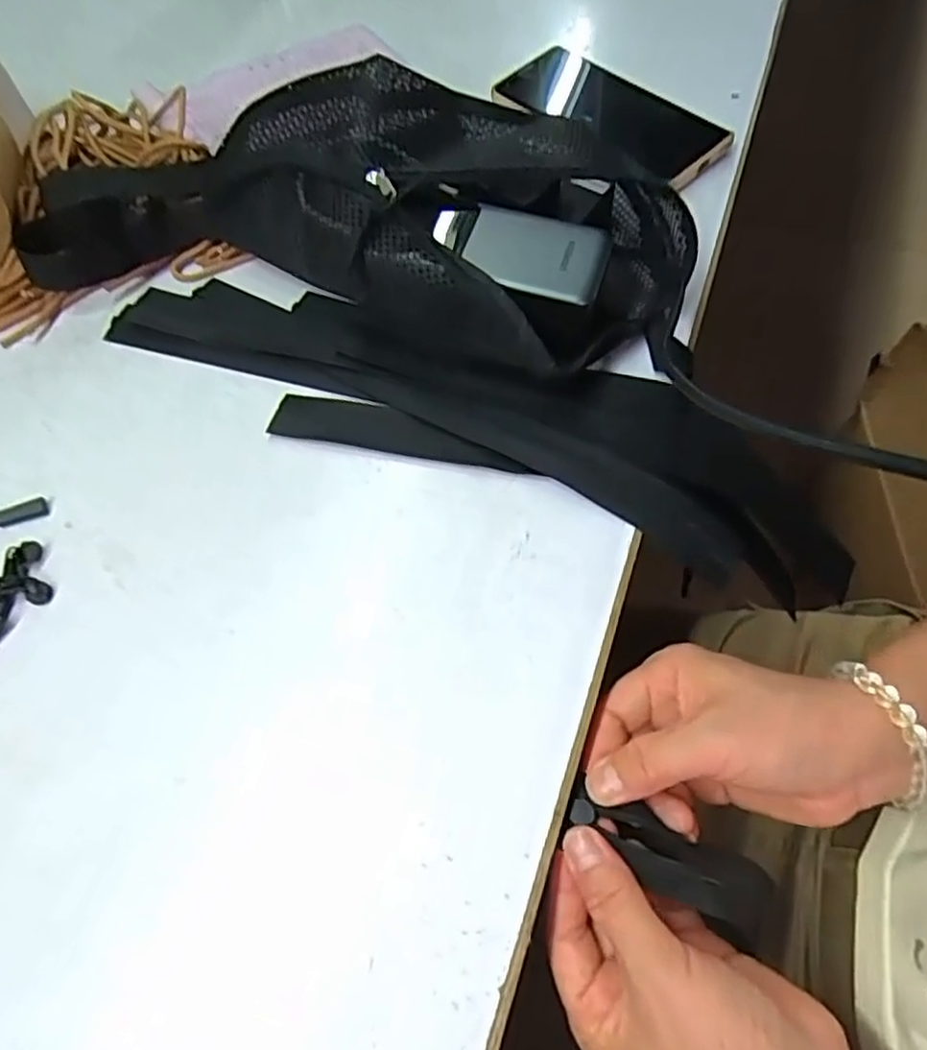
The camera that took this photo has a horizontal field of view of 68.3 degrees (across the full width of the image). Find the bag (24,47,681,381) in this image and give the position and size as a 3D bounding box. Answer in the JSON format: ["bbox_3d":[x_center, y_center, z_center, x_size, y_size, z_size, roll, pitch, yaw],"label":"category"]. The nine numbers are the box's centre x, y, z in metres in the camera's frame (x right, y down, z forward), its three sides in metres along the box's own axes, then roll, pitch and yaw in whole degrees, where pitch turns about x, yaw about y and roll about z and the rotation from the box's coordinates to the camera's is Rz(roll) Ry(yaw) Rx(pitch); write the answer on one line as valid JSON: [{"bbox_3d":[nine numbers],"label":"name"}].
[{"bbox_3d":[-0.055,-0.195,0.408,0.376,0.067,0.199,12,63,8],"label":"bag"}]

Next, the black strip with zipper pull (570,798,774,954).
[{"bbox_3d":[0.088,0.140,0.287,0.091,0.014,0.031,29,66,2],"label":"black strip with zipper pull"}]

